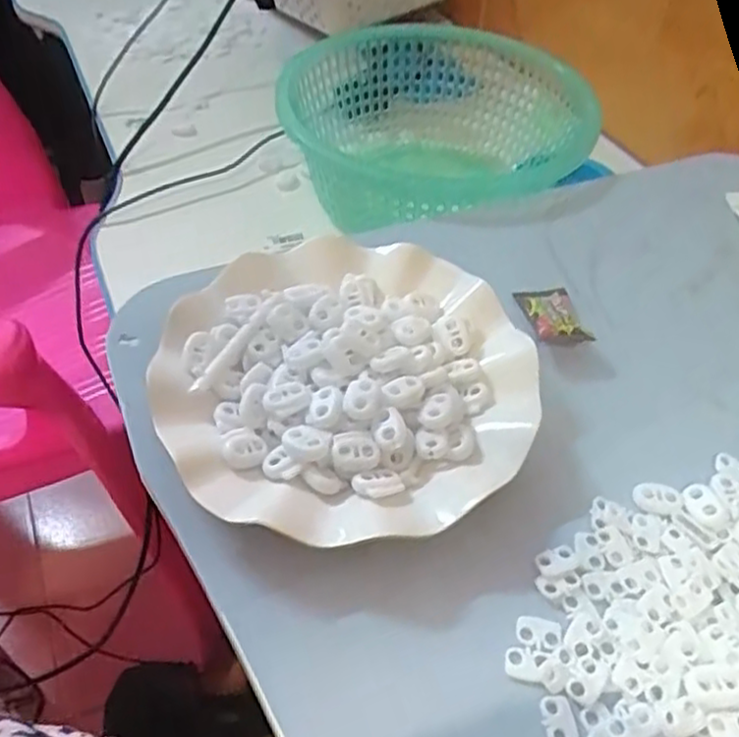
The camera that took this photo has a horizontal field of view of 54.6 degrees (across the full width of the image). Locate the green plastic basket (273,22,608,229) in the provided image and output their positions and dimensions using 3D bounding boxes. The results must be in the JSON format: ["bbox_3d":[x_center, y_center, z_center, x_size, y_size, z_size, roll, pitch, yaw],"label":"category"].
[{"bbox_3d":[0.047,-0.182,0.562,0.213,0.108,0.215,-4,47,-5],"label":"green plastic basket"}]

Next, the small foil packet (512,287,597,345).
[{"bbox_3d":[0.103,-0.030,0.404,0.031,0.018,0.049,-7,46,-2],"label":"small foil packet"}]

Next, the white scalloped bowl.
[{"bbox_3d":[-0.011,0.009,0.359,0.181,0.043,0.185,1,47,-1],"label":"white scalloped bowl"}]

